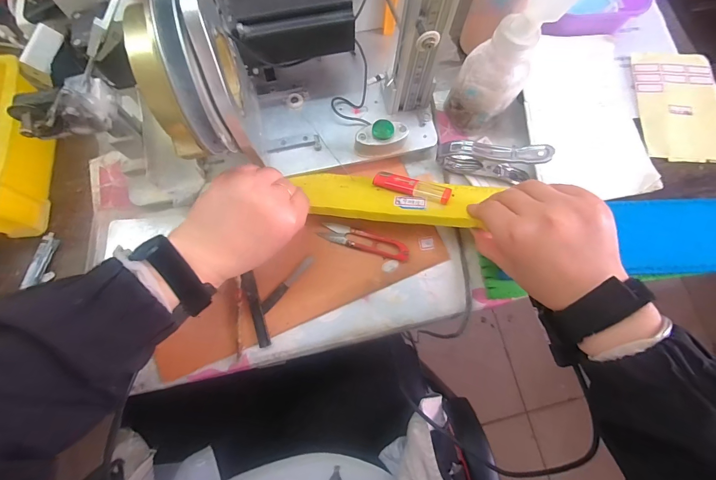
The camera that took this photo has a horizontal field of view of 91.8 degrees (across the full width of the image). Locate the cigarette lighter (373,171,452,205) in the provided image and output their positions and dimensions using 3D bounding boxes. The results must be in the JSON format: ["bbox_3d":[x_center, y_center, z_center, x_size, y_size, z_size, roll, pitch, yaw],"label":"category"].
[{"bbox_3d":[0.059,-0.058,0.378,0.085,0.012,0.023,19,75,21],"label":"cigarette lighter"}]

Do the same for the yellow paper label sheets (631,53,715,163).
[{"bbox_3d":[0.406,-0.169,0.434,0.101,0.009,0.148,2,75,-1],"label":"yellow paper label sheets"}]

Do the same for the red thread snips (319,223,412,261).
[{"bbox_3d":[0.008,0.000,0.386,0.100,0.008,0.022,15,76,3],"label":"red thread snips"}]

